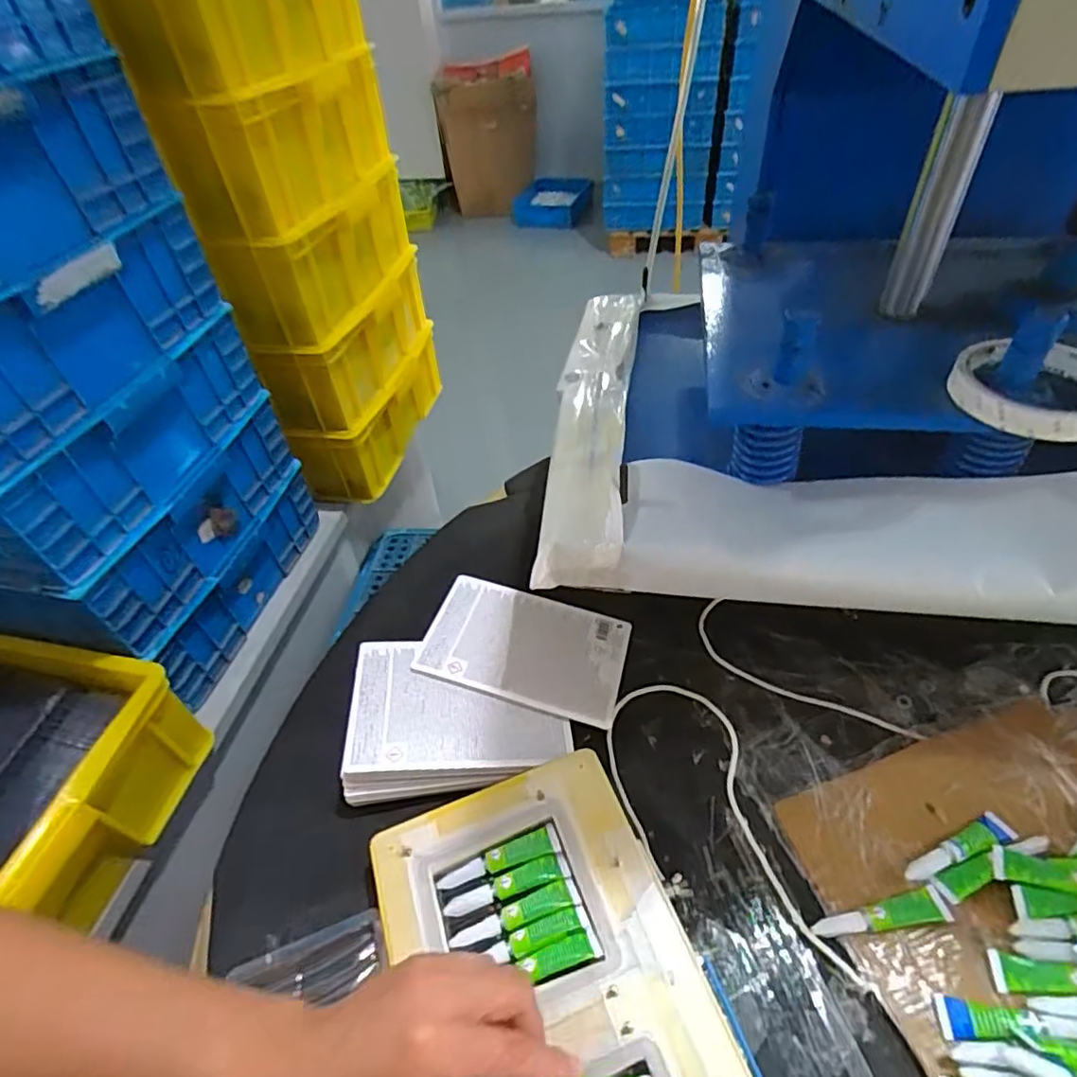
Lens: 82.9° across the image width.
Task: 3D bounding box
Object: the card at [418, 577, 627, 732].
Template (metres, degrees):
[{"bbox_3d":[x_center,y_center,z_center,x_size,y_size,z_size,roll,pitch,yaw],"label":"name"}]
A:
[{"bbox_3d":[-0.011,0.094,0.530,0.167,0.006,0.112,15,41,7],"label":"card"}]

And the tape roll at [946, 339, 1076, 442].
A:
[{"bbox_3d":[0.301,-0.091,0.371,0.089,0.018,0.088,-3,45,3],"label":"tape roll"}]

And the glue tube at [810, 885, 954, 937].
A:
[{"bbox_3d":[0.215,0.238,0.382,0.083,0.012,0.019,-10,45,-4],"label":"glue tube"}]

